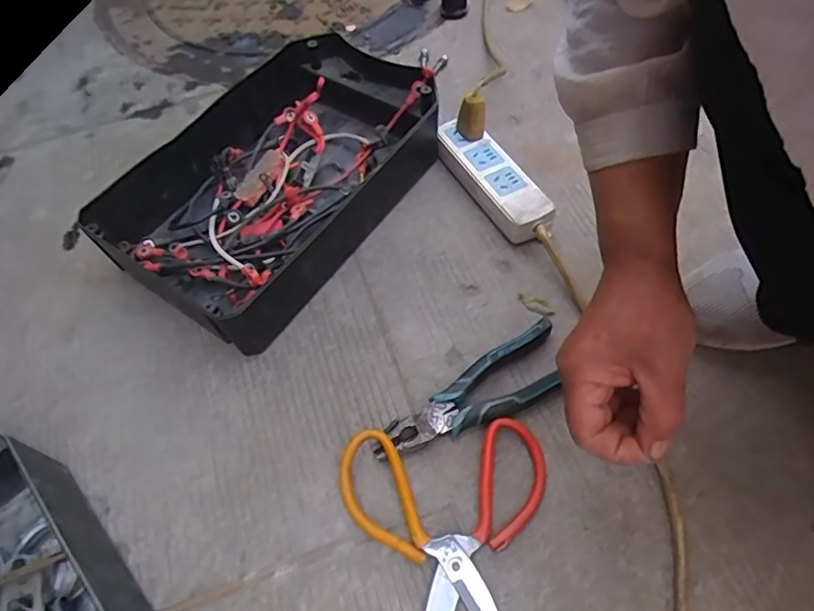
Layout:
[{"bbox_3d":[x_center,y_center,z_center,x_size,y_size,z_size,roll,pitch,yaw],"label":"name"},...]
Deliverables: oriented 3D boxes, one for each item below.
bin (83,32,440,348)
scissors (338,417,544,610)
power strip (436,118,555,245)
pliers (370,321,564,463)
[{"bbox_3d":[-0.132,-0.141,0.580,0.221,0.080,0.349,30,66,18],"label":"bin"},{"bbox_3d":[0.032,0.180,0.412,0.158,0.026,0.175,-5,60,0],"label":"scissors"},{"bbox_3d":[0.092,-0.140,0.593,0.056,0.035,0.170,-26,62,-12],"label":"power strip"},{"bbox_3d":[0.061,0.082,0.469,0.189,0.022,0.058,-29,63,-13],"label":"pliers"}]

